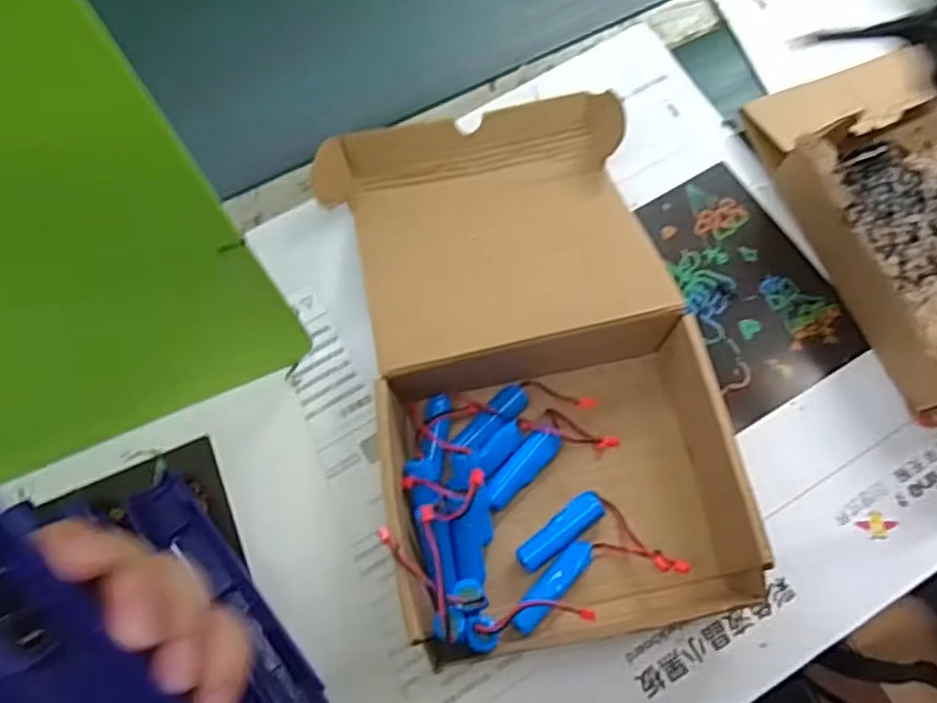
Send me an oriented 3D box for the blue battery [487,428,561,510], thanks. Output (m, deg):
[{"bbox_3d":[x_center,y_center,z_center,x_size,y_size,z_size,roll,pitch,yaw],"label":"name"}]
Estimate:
[{"bbox_3d":[0.030,0.063,0.382,0.016,0.014,0.051,41,77,13],"label":"blue battery"}]

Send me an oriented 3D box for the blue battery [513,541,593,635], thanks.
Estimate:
[{"bbox_3d":[0.042,0.119,0.361,0.012,0.016,0.054,41,77,13],"label":"blue battery"}]

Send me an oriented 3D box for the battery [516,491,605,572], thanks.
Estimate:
[{"bbox_3d":[0.048,0.094,0.371,0.052,0.014,0.015,-38,75,-10],"label":"battery"}]

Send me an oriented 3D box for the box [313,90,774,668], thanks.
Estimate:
[{"bbox_3d":[0.030,-0.005,0.383,0.181,0.050,0.312,-12,72,-2],"label":"box"}]

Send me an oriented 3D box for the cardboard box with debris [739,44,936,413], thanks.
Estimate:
[{"bbox_3d":[0.276,-0.087,0.413,0.156,0.055,0.218,-22,72,-6],"label":"cardboard box with debris"}]

